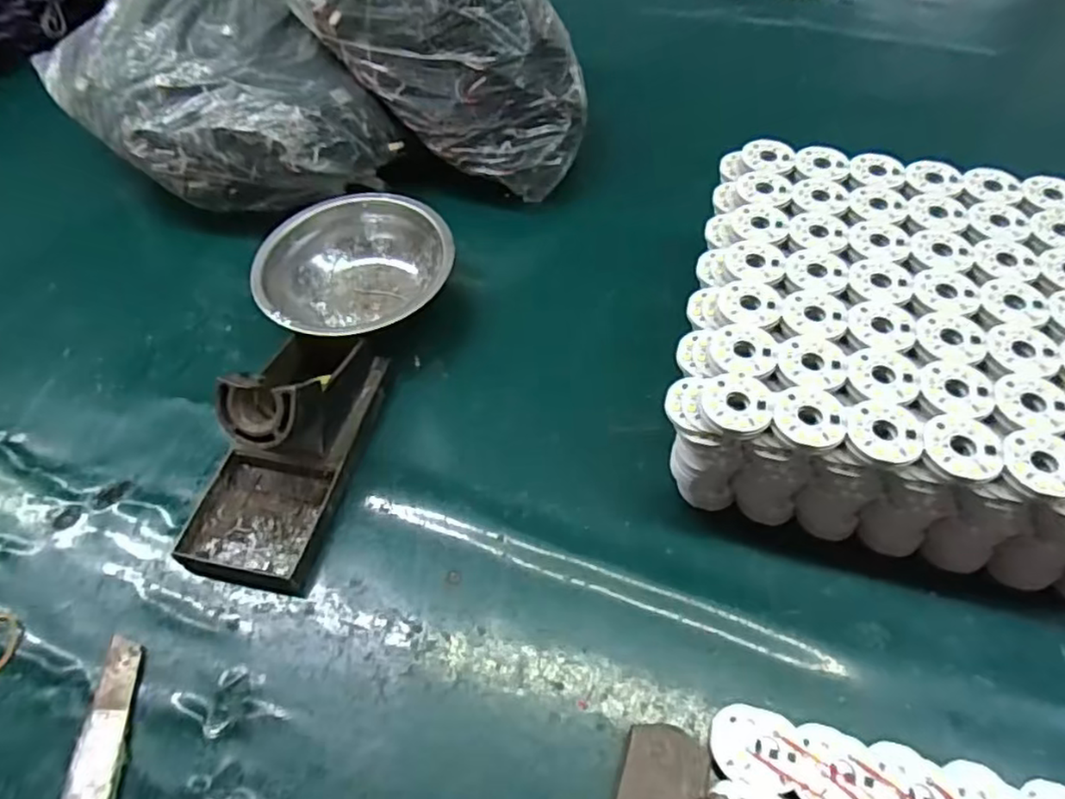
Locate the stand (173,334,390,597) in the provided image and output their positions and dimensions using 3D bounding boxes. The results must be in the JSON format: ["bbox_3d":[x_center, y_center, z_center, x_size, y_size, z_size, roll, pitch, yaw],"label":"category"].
[{"bbox_3d":[-0.139,0.019,0.356,0.074,0.062,0.148,8,56,8],"label":"stand"}]

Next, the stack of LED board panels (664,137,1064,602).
[{"bbox_3d":[0.200,-0.028,0.361,0.222,0.089,0.215,13,57,11],"label":"stack of LED board panels"}]

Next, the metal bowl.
[{"bbox_3d":[-0.116,-0.084,0.446,0.124,0.040,0.124,-1,55,1],"label":"metal bowl"}]

